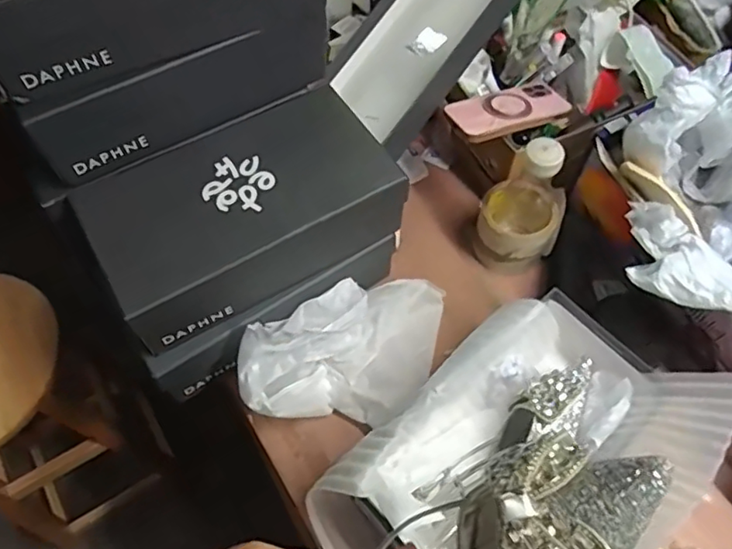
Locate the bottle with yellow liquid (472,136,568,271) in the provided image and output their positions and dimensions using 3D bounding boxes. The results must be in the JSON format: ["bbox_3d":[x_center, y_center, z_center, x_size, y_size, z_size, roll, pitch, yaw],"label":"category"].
[{"bbox_3d":[0.184,-0.084,0.674,0.091,0.182,0.094,0,61,1],"label":"bottle with yellow liquid"}]

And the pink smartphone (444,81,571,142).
[{"bbox_3d":[0.171,-0.200,0.712,0.145,0.015,0.076,-19,55,-15],"label":"pink smartphone"}]

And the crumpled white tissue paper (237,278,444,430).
[{"bbox_3d":[-0.009,0.083,0.639,0.246,0.122,0.137,-27,64,-14],"label":"crumpled white tissue paper"}]

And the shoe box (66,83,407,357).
[{"bbox_3d":[-0.124,-0.065,0.613,0.300,0.089,0.166,-29,64,-15],"label":"shoe box"}]

